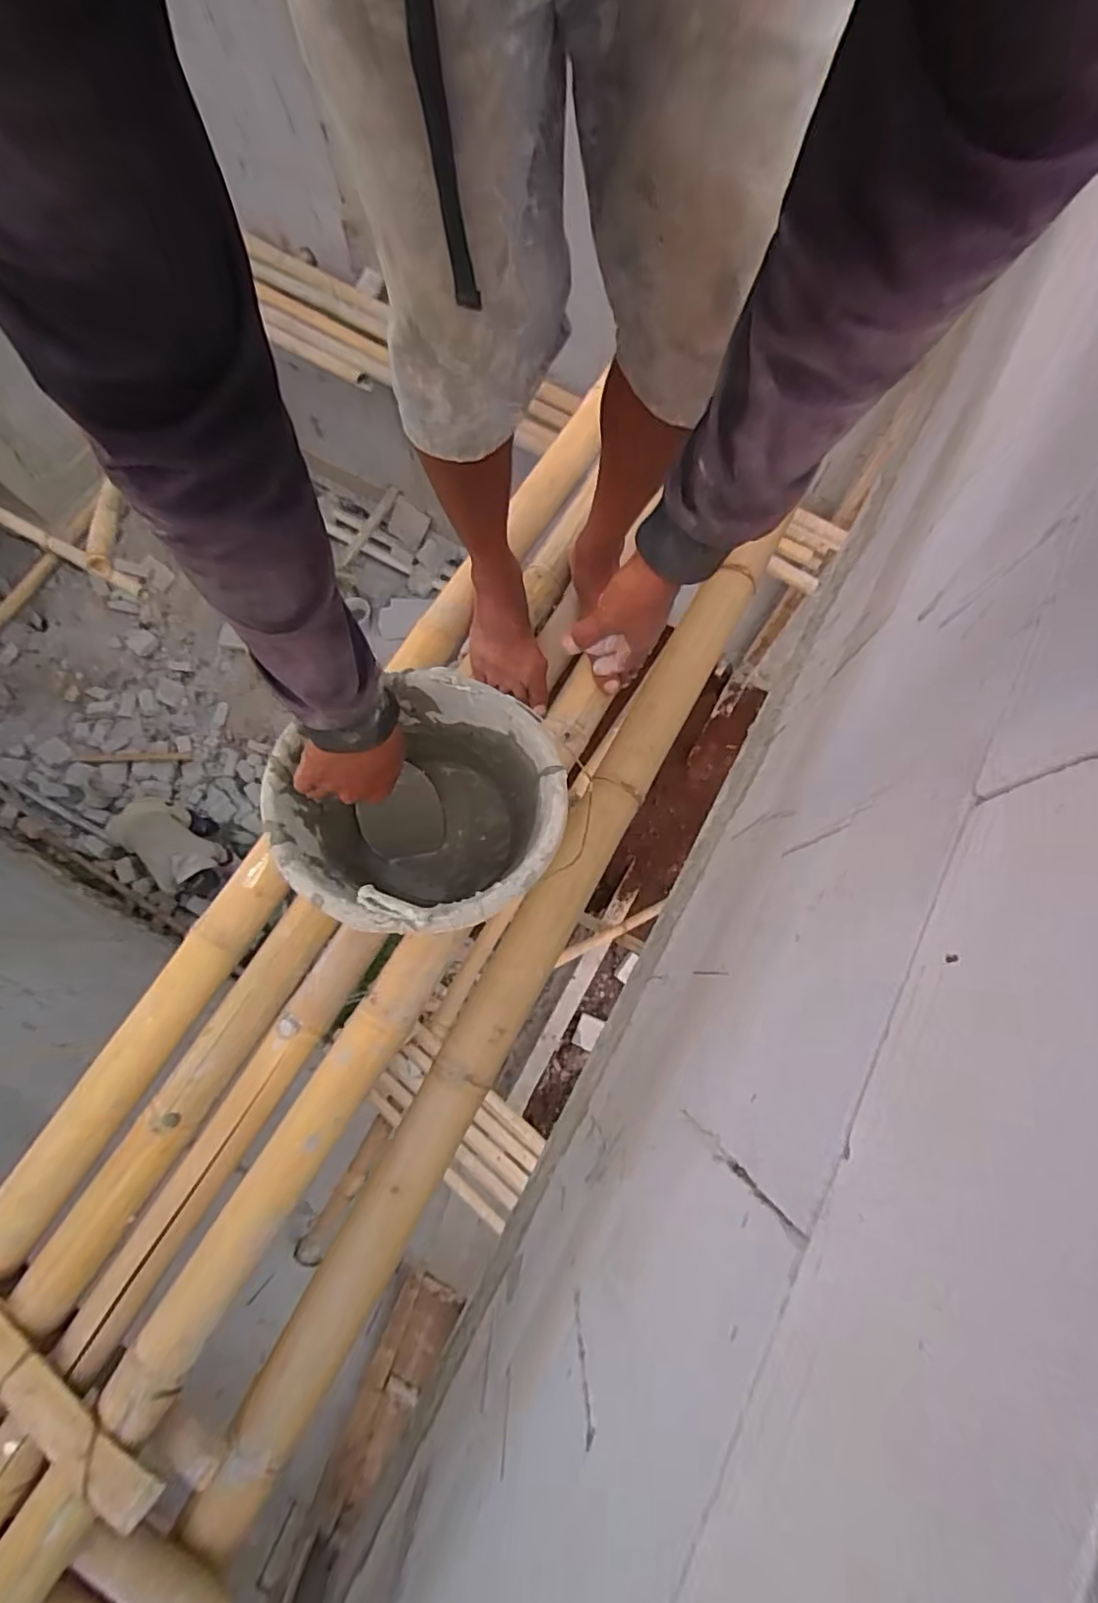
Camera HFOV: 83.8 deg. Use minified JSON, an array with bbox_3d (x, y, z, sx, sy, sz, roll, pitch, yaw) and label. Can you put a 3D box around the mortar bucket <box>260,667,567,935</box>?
[{"bbox_3d":[-0.125,0.020,0.670,0.270,0.203,0.246,0,77,-1],"label":"mortar bucket"}]

